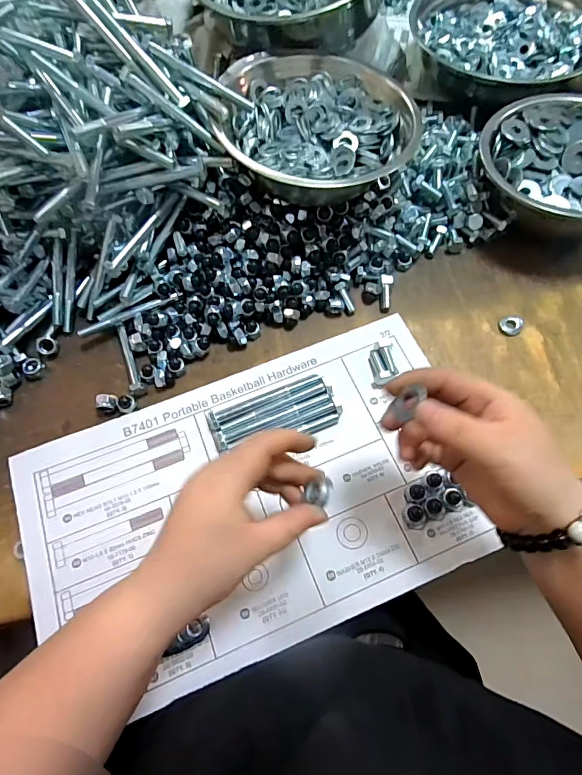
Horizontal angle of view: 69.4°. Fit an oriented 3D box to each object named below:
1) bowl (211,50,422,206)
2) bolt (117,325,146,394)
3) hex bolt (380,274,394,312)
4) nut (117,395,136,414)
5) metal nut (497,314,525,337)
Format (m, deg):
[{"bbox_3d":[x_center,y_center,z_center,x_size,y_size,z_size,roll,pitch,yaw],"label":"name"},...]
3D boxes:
[{"bbox_3d":[0.024,-0.243,0.391,0.178,0.055,0.127,-5,69,-1],"label":"bowl"},{"bbox_3d":[-0.153,-0.028,0.400,0.011,0.011,0.073,-19,70,-6],"label":"bolt"},{"bbox_3d":[0.095,-0.094,0.421,0.012,0.011,0.037,3,91,1],"label":"hex bolt"},{"bbox_3d":[-0.150,0.014,0.381,0.016,0.008,0.016,0,69,1],"label":"nut"},{"bbox_3d":[0.215,-0.062,0.407,0.025,0.005,0.021,-43,74,-14],"label":"metal nut"}]

